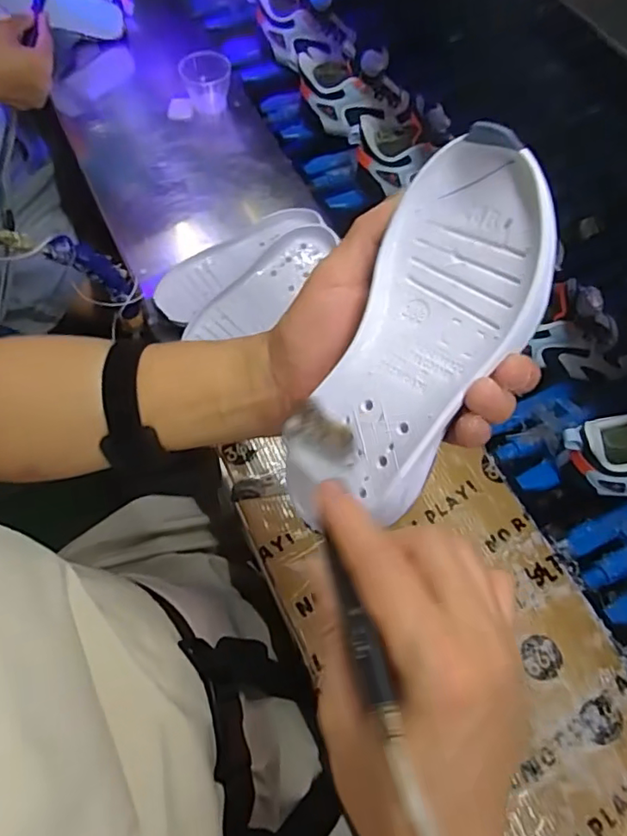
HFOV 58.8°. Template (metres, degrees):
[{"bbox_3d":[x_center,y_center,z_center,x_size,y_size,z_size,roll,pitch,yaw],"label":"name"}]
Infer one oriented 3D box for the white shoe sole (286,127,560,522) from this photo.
[{"bbox_3d":[0.052,-0.034,0.267,0.078,0.030,0.185,27,100,11],"label":"white shoe sole"}]

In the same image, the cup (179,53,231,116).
[{"bbox_3d":[-0.142,-0.446,0.745,0.067,0.064,0.061,-12,65,-7],"label":"cup"}]

